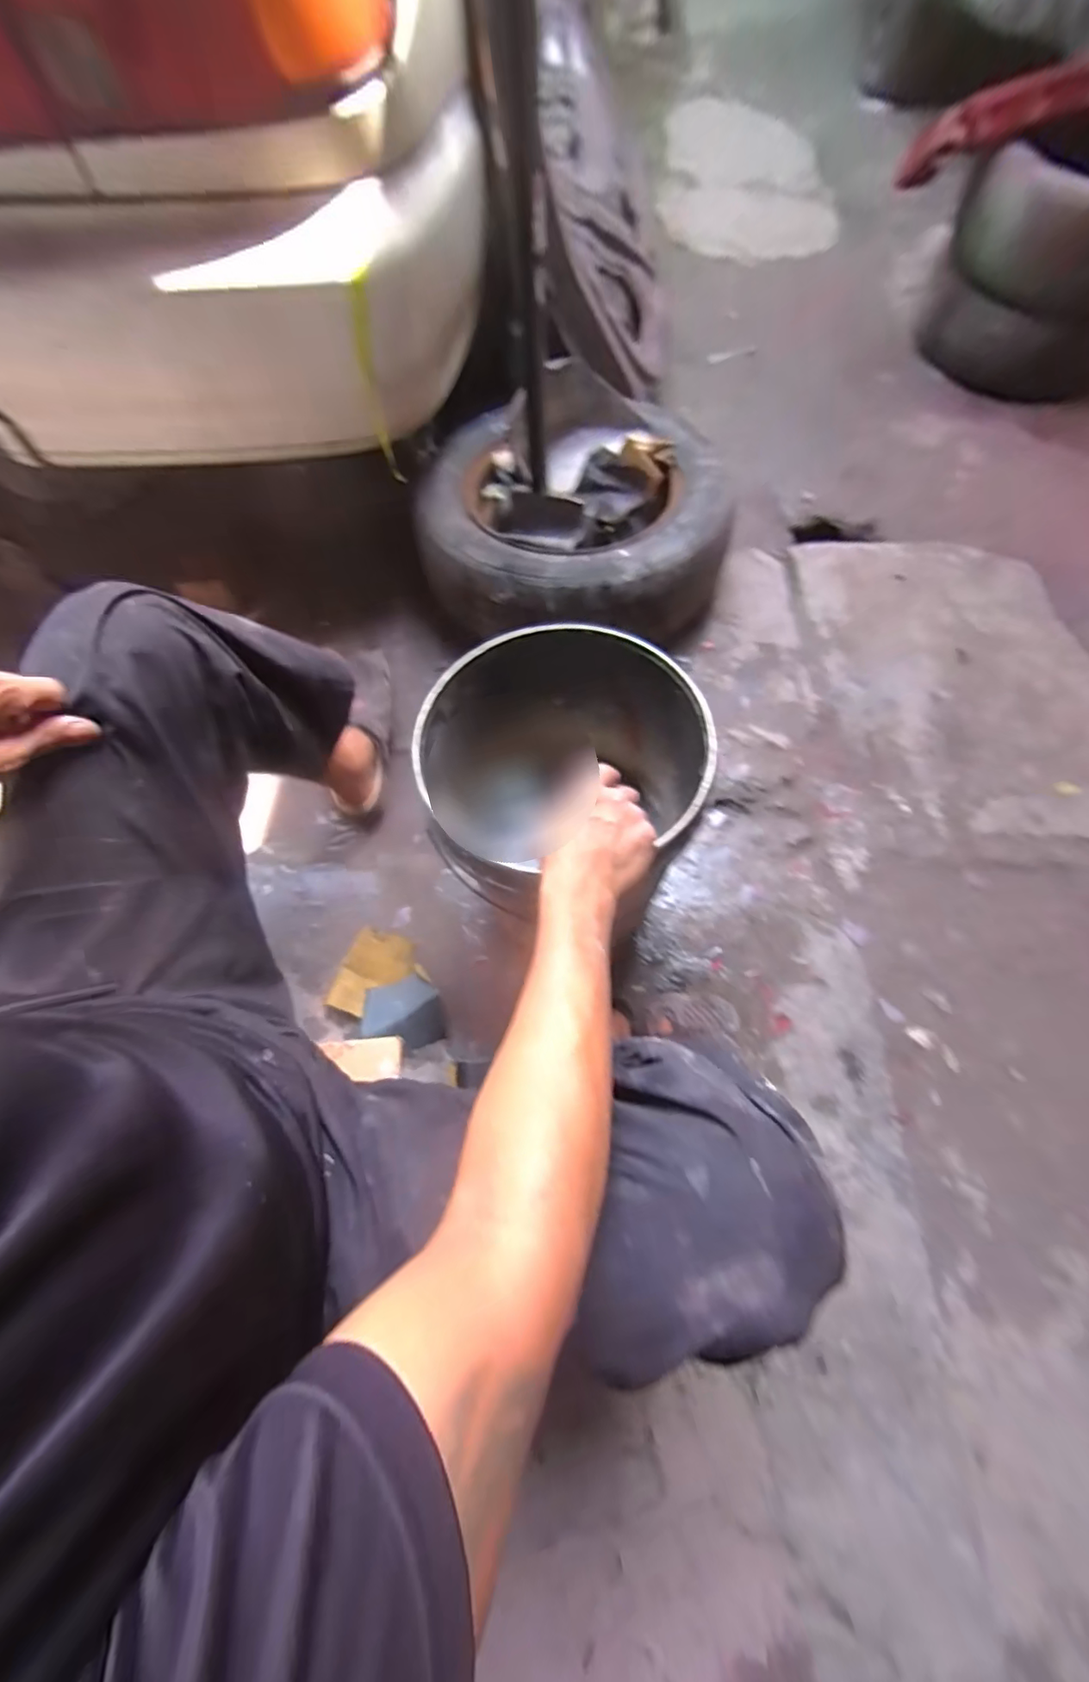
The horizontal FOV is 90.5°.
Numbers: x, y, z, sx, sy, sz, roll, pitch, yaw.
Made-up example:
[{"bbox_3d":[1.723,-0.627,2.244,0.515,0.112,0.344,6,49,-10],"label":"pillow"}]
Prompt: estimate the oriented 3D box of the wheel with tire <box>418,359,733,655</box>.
[{"bbox_3d":[0.044,-0.596,0.990,0.533,0.149,0.491,0,67,2],"label":"wheel with tire"}]

